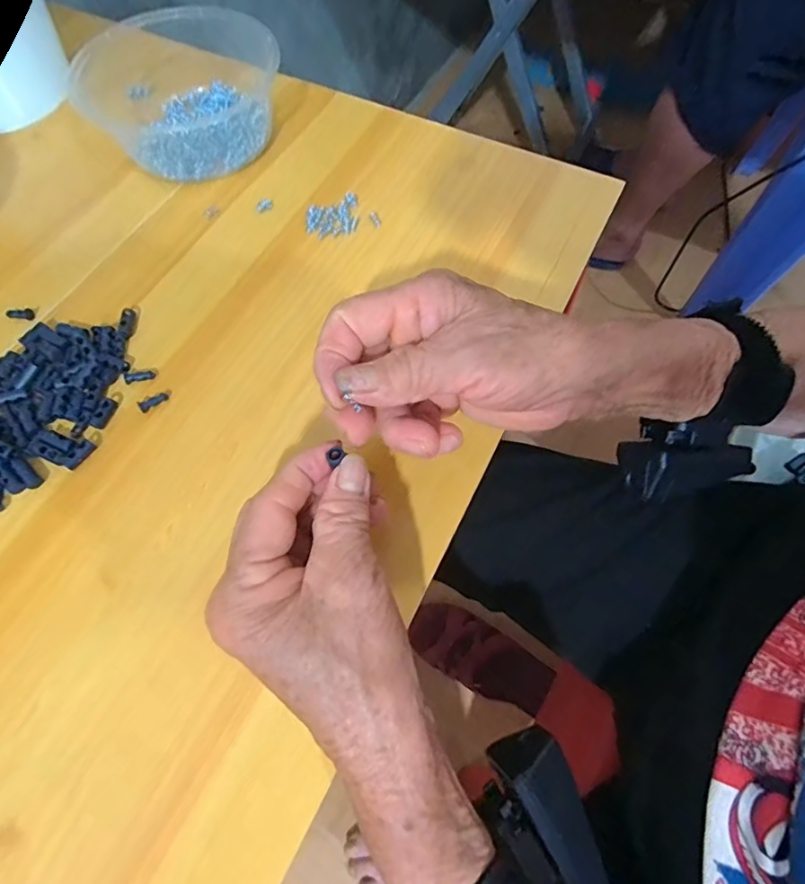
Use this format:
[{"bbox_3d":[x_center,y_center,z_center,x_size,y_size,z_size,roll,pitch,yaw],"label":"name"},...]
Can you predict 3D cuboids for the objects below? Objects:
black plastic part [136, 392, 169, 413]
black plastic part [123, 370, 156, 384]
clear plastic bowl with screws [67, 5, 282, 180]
[{"bbox_3d":[-0.144,-0.024,0.290,0.016,0.004,0.007,-36,69,-16],"label":"black plastic part"},{"bbox_3d":[-0.156,-0.039,0.297,0.018,0.004,0.007,-12,64,-6],"label":"black plastic part"},{"bbox_3d":[-0.164,-0.266,0.377,0.127,0.050,0.142,-7,64,-3],"label":"clear plastic bowl with screws"}]

